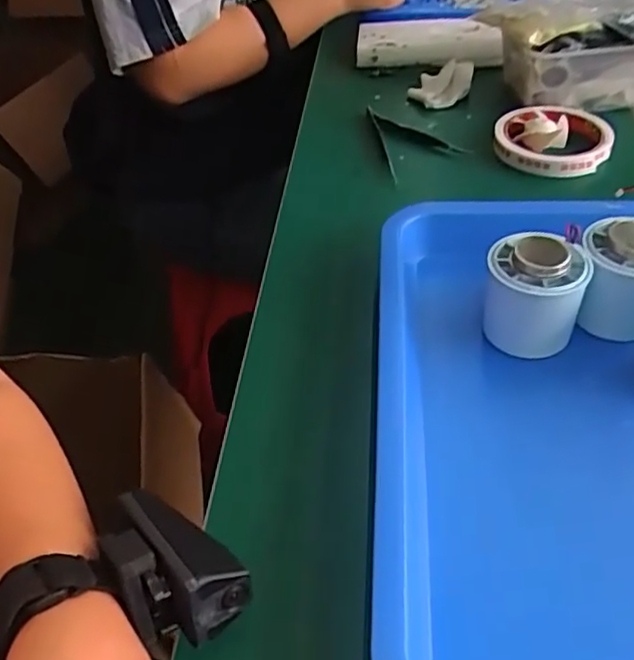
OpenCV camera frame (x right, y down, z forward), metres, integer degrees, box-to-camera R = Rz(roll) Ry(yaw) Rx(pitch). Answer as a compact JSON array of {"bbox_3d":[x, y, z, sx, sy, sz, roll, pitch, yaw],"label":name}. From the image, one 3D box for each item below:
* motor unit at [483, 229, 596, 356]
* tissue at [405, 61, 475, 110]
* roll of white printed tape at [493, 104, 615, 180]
[{"bbox_3d":[0.124,-0.021,0.380,0.054,0.062,0.051,20,48,22],"label":"motor unit"},{"bbox_3d":[0.119,-0.236,0.632,0.052,0.024,0.061,11,46,15],"label":"tissue"},{"bbox_3d":[0.193,-0.157,0.545,0.089,0.020,0.086,10,45,14],"label":"roll of white printed tape"}]

